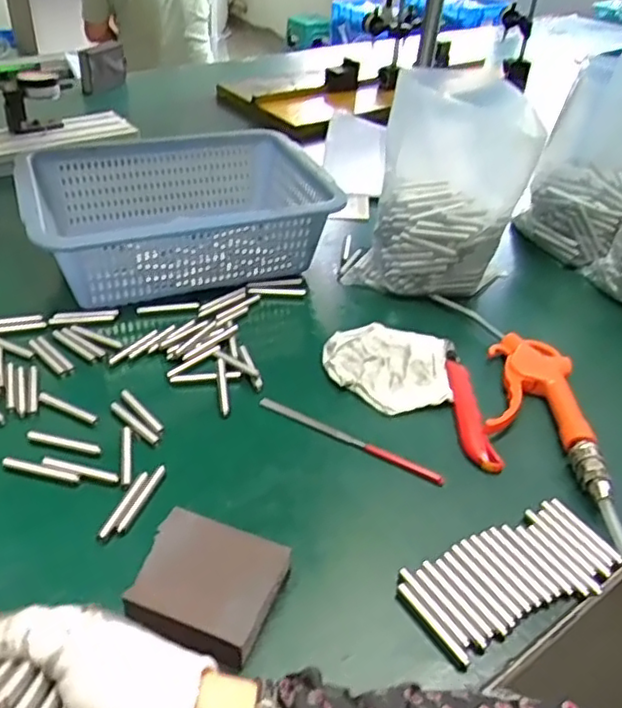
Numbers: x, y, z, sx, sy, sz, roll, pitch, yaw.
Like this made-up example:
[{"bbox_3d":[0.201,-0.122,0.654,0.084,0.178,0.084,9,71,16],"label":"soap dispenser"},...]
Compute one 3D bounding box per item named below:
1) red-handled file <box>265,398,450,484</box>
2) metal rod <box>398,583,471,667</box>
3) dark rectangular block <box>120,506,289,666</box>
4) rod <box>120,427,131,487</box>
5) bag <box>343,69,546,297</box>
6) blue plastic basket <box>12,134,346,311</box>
[{"bbox_3d":[0.028,0.065,0.507,0.158,0.006,0.011,22,41,22],"label":"red-handled file"},{"bbox_3d":[0.072,0.158,0.384,0.006,0.004,0.058,-20,43,-28],"label":"metal rod"},{"bbox_3d":[-0.061,0.138,0.383,0.079,0.030,0.075,15,39,14],"label":"dark rectangular block"},{"bbox_3d":[-0.135,0.073,0.477,0.008,0.004,0.059,-5,38,-12],"label":"rod"},{"bbox_3d":[0.125,-0.153,0.632,0.153,0.213,0.077,11,38,9],"label":"bag"},{"bbox_3d":[-0.149,-0.161,0.719,0.302,0.091,0.241,-10,40,-18],"label":"blue plastic basket"}]

